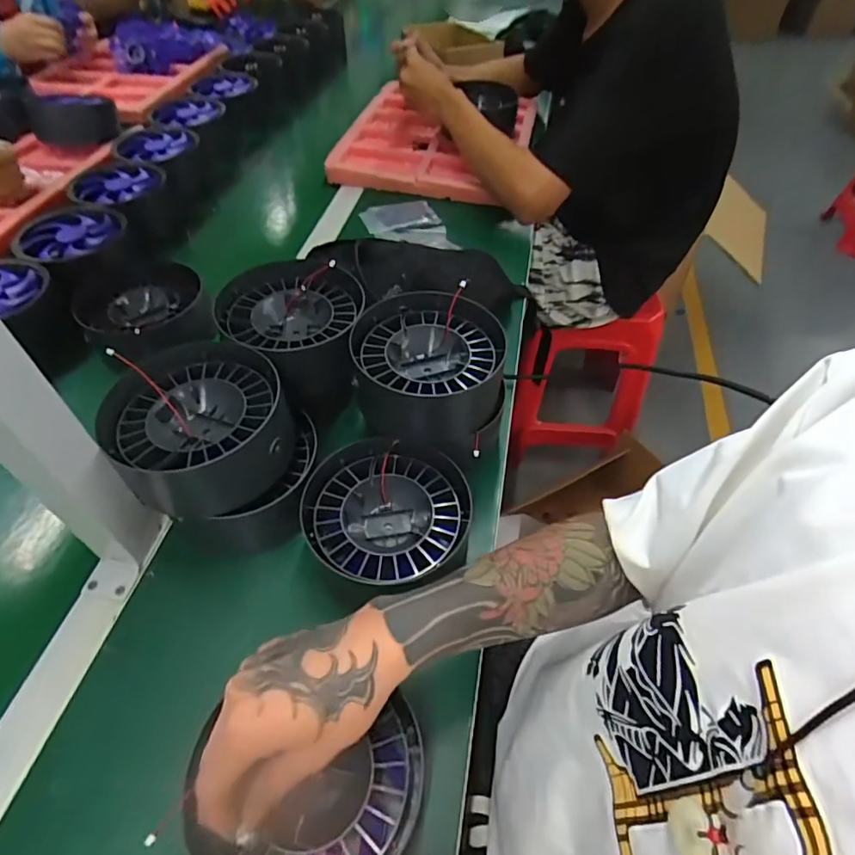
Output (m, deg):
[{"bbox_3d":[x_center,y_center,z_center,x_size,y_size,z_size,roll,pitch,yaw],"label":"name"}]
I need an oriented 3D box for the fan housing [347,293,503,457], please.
[{"bbox_3d":[-0.003,-0.052,0.493,0.143,0.075,0.143,10,54,6],"label":"fan housing"}]

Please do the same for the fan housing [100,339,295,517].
[{"bbox_3d":[-0.183,0.001,0.435,0.153,0.062,0.139,9,53,5],"label":"fan housing"}]

